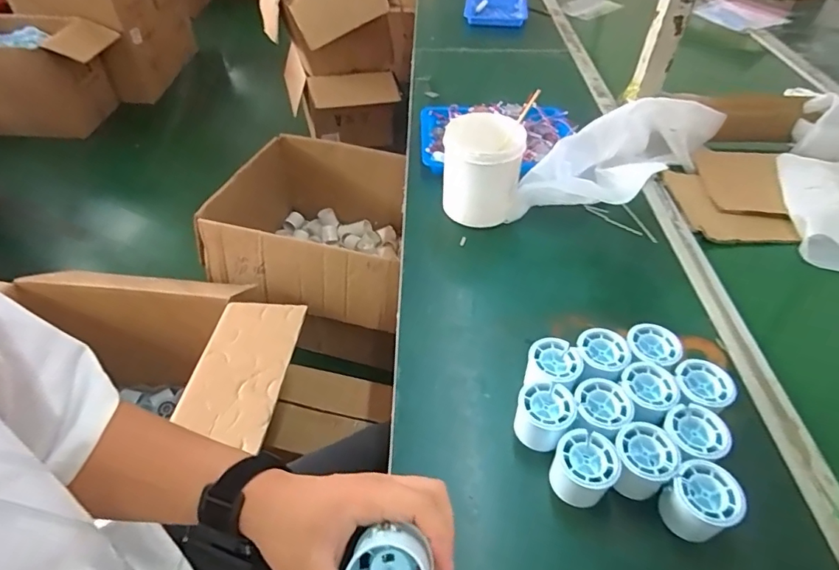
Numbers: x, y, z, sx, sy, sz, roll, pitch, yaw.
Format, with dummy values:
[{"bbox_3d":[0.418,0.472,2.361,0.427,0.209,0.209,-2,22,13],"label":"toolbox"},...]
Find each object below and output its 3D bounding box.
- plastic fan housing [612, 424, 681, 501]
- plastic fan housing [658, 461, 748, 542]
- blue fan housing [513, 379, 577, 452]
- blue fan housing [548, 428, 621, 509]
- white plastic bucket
[{"bbox_3d":[0.210,0.168,0.462,0.057,0.046,0.058,3,46,5],"label":"plastic fan housing"},{"bbox_3d":[0.249,0.195,0.436,0.056,0.049,0.053,-1,46,1],"label":"plastic fan housing"},{"bbox_3d":[0.126,0.135,0.501,0.057,0.049,0.055,15,48,16],"label":"blue fan housing"},{"bbox_3d":[0.152,0.176,0.459,0.054,0.054,0.059,30,54,28],"label":"blue fan housing"},{"bbox_3d":[0.094,-0.157,0.724,0.116,0.143,0.104,3,46,4],"label":"white plastic bucket"}]

